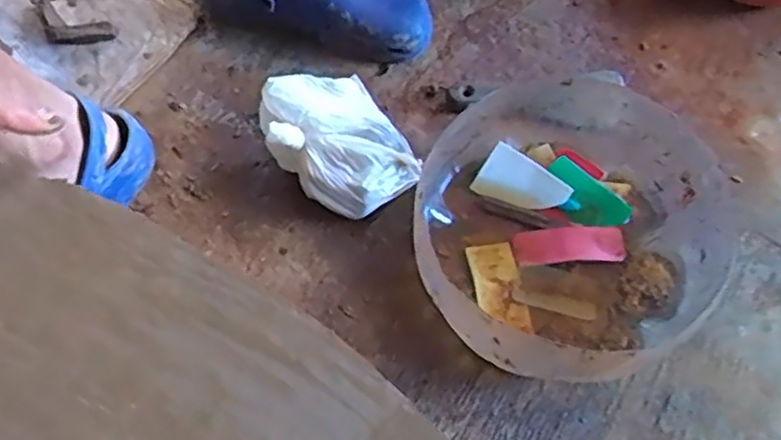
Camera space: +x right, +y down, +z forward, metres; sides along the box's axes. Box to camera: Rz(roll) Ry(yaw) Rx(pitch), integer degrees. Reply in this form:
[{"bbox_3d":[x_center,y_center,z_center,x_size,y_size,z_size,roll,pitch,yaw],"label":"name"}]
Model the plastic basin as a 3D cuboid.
[{"bbox_3d":[0.146,0.007,0.596,0.253,0.130,0.243,0,66,0],"label":"plastic basin"}]

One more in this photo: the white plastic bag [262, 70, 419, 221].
[{"bbox_3d":[-0.047,-0.074,0.659,0.109,0.085,0.142,-38,71,-15],"label":"white plastic bag"}]

